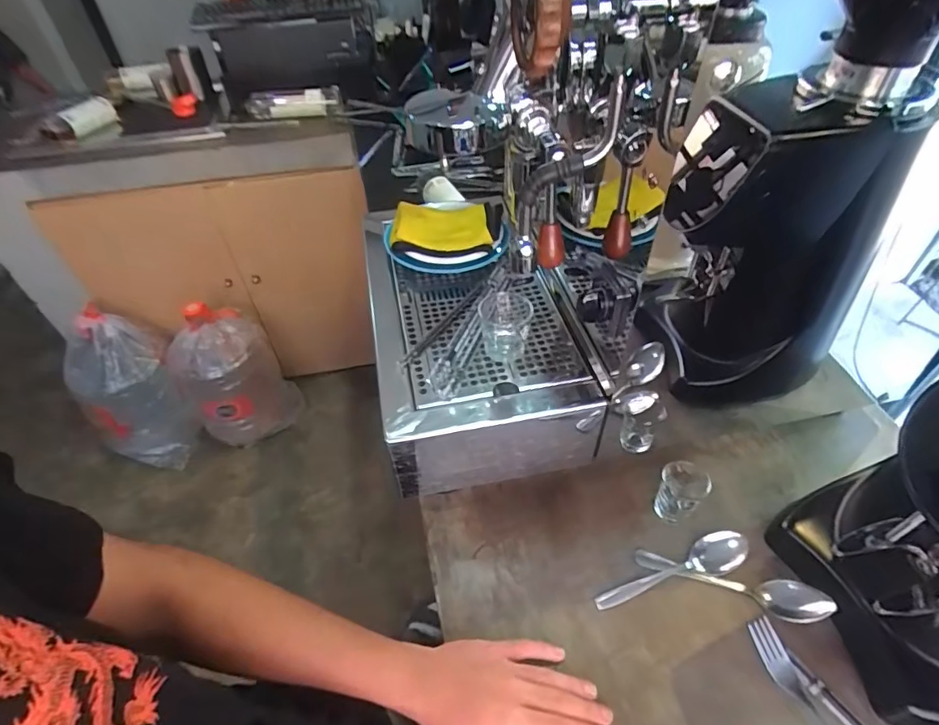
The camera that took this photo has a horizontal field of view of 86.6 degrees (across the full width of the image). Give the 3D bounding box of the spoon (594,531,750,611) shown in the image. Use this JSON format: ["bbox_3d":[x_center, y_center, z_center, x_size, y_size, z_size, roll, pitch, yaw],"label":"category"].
[{"bbox_3d":[0.200,0.204,0.497,0.158,0.026,0.035,-12,46,-8],"label":"spoon"}]

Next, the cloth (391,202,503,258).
[{"bbox_3d":[-0.027,-0.167,0.615,0.129,0.028,0.087,-1,45,4],"label":"cloth"}]

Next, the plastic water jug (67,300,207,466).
[{"bbox_3d":[-1.017,0.099,1.531,0.227,0.524,0.284,31,55,27],"label":"plastic water jug"}]

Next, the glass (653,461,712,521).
[{"bbox_3d":[0.228,0.138,0.536,0.045,0.060,0.049,-2,45,2],"label":"glass"}]

